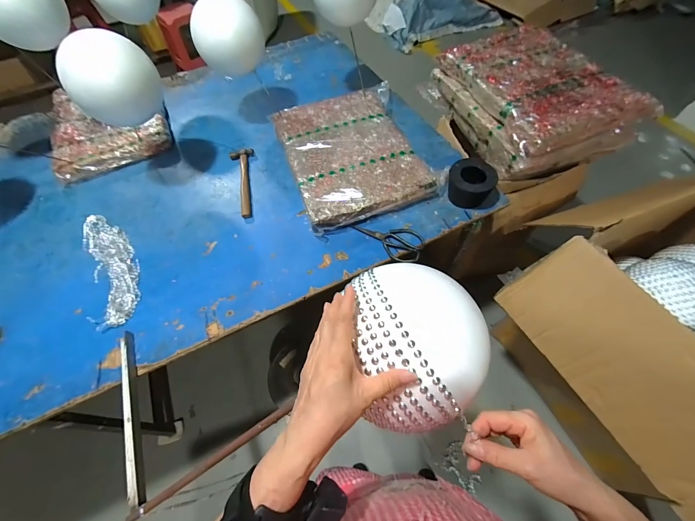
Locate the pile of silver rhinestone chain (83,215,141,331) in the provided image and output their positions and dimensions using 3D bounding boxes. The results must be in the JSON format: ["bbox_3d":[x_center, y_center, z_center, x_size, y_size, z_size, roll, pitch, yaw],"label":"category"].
[{"bbox_3d":[-0.604,0.002,0.774,0.104,0.018,0.386,-31,60,-15],"label":"pile of silver rhinestone chain"}]

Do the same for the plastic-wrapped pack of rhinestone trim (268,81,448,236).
[{"bbox_3d":[0.019,-0.336,0.918,0.397,0.061,0.527,-19,57,-8],"label":"plastic-wrapped pack of rhinestone trim"}]

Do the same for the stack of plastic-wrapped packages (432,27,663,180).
[{"bbox_3d":[0.566,-0.505,0.952,0.388,0.167,0.521,-16,59,-5],"label":"stack of plastic-wrapped packages"}]

